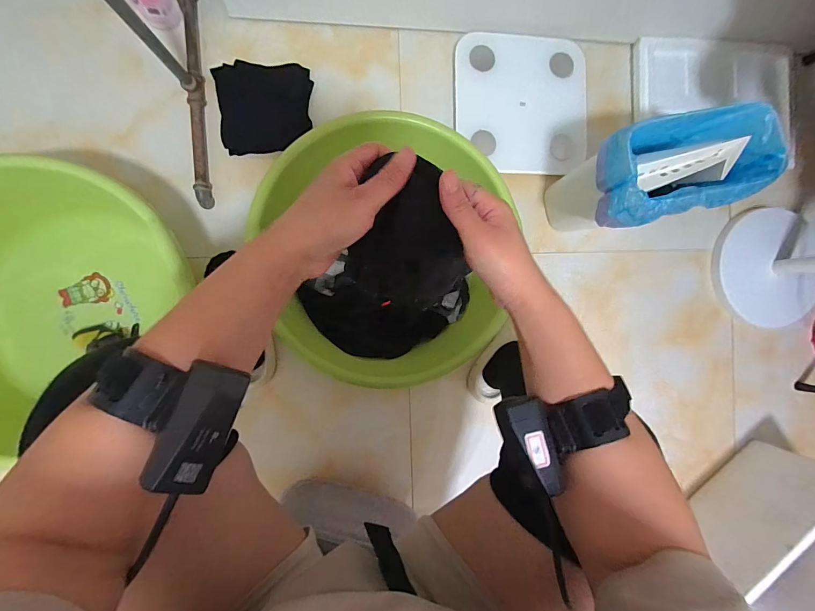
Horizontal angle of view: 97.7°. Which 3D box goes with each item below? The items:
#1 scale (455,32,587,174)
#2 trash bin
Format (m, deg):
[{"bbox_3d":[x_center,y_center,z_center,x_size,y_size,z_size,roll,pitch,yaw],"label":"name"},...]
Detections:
[{"bbox_3d":[0.248,-0.435,0.774,0.287,0.030,0.291,-2,92,-6],"label":"scale"},{"bbox_3d":[0.441,-0.231,0.671,0.279,0.254,0.146,-14,93,-6],"label":"trash bin"}]

